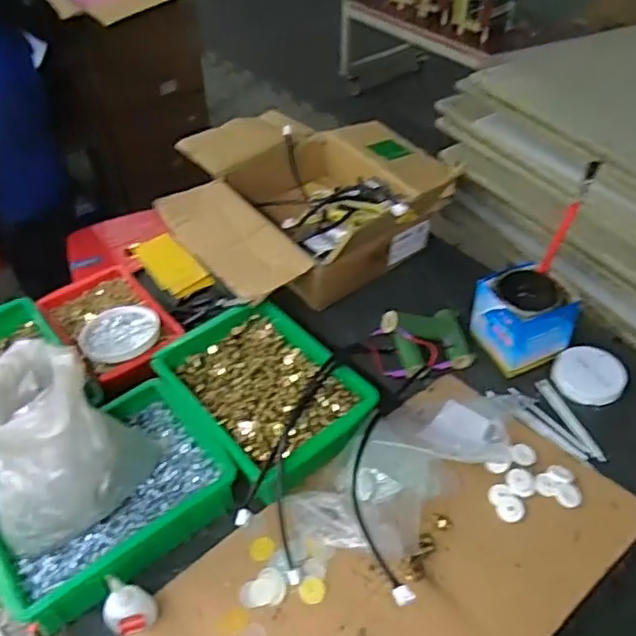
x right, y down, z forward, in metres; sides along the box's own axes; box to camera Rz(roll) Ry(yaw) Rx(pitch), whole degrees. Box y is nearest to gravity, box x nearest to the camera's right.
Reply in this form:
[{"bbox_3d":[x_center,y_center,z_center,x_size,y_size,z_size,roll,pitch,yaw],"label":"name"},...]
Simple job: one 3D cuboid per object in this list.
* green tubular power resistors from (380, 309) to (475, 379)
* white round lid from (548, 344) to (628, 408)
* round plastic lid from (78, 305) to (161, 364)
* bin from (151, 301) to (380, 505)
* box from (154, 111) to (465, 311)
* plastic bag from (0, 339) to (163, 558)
[{"bbox_3d":[0.147,0.021,0.840,0.127,0.069,0.100,-14,47,-10],"label":"green tubular power resistors"},{"bbox_3d":[0.358,0.072,0.812,0.088,0.010,0.087,0,46,0],"label":"white round lid"},{"bbox_3d":[-0.265,0.020,0.827,0.102,0.014,0.099,0,46,0],"label":"round plastic lid"},{"bbox_3d":[-0.067,0.080,0.758,0.182,0.043,0.244,-33,54,-27],"label":"bin"},{"bbox_3d":[-0.014,-0.215,0.997,0.443,0.135,0.411,-34,55,-21],"label":"box"},{"bbox_3d":[-0.278,0.124,0.627,0.150,0.191,0.168,15,48,15],"label":"plastic bag"}]

